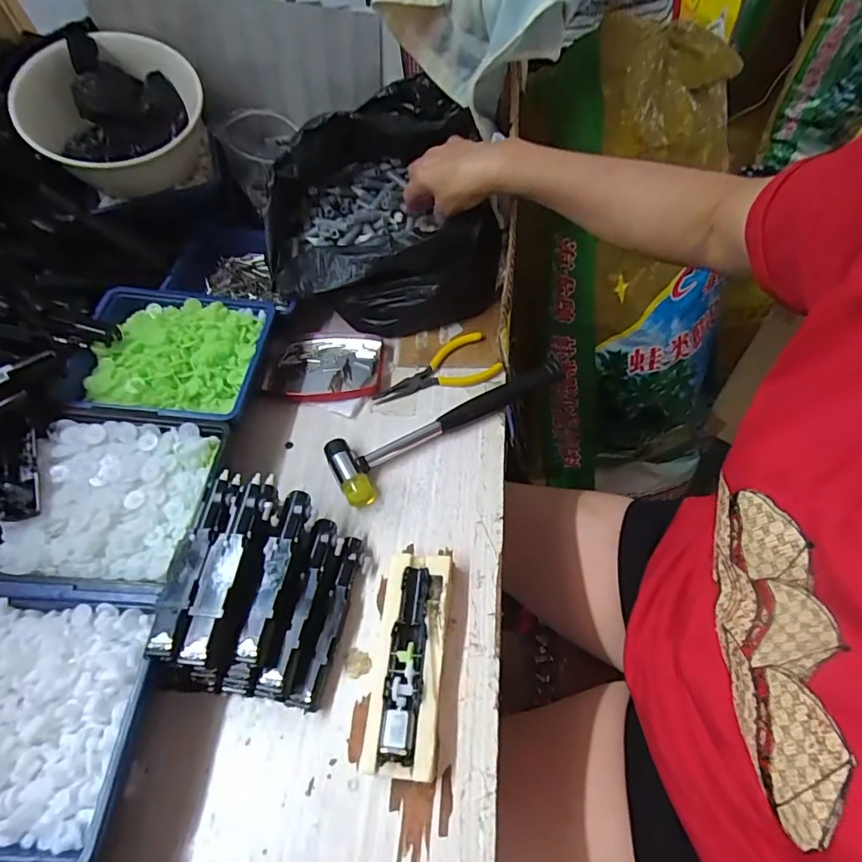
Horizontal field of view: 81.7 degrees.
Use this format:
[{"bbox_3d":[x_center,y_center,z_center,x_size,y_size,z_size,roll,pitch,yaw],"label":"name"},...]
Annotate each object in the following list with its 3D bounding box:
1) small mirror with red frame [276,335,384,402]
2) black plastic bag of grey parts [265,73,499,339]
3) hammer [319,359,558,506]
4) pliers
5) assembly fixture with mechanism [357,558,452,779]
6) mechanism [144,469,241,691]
[{"bbox_3d":[-0.103,-0.065,0.505,0.106,0.011,0.086,-3,55,3],"label":"small mirror with red frame"},{"bbox_3d":[-0.060,-0.239,0.531,0.219,0.148,0.233,-9,55,-1],"label":"black plastic bag of grey parts"},{"bbox_3d":[0.017,-0.014,0.455,0.230,0.021,0.059,-30,58,-15],"label":"hammer"},{"bbox_3d":[0.003,-0.057,0.489,0.124,0.011,0.055,-23,57,-10],"label":"pliers"},{"bbox_3d":[-0.014,0.154,0.343,0.046,0.030,0.138,2,56,7],"label":"assembly fixture with mechanism"},{"bbox_3d":[-0.156,0.092,0.337,0.033,0.021,0.149,-4,55,2],"label":"mechanism"}]

